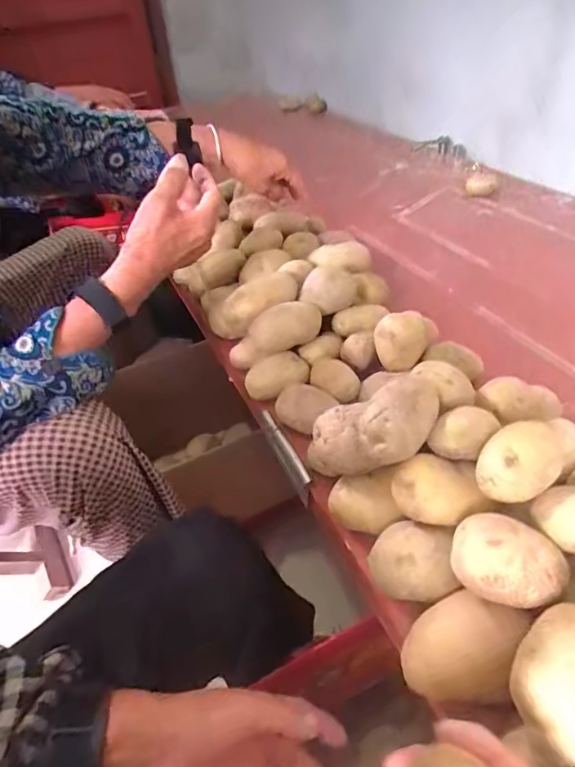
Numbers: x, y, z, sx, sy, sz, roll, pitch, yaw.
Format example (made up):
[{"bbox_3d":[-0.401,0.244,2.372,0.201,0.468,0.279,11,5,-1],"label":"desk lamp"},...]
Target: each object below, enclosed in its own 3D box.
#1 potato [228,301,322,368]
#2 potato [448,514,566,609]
[{"bbox_3d":[-0.016,-0.056,0.534,0.115,0.049,0.037,-30,43,3],"label":"potato"},{"bbox_3d":[0.137,0.113,0.293,0.067,0.045,0.045,-7,41,0],"label":"potato"}]

